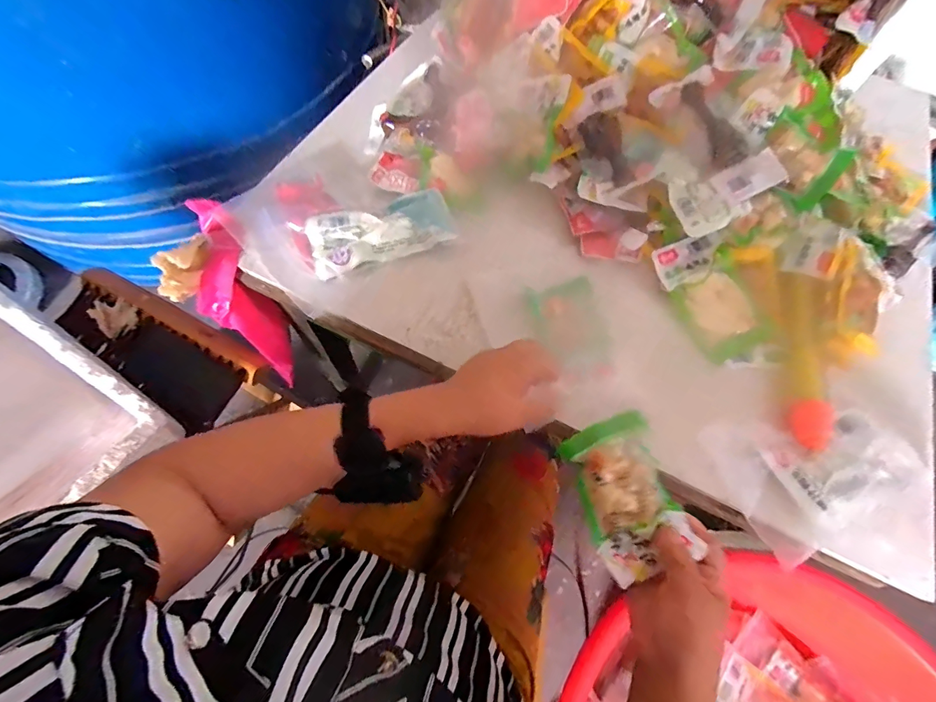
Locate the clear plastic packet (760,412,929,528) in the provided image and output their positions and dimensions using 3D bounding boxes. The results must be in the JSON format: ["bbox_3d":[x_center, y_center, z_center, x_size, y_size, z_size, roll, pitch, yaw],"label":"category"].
[{"bbox_3d":[0.357,0.103,0.385,0.141,0.010,0.076,-19,68,-11],"label":"clear plastic packet"}]

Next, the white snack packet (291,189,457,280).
[{"bbox_3d":[-0.102,-0.141,0.473,0.166,0.016,0.077,-22,68,-12],"label":"white snack packet"}]

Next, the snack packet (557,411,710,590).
[{"bbox_3d":[0.129,0.117,0.331,0.072,0.030,0.115,-18,67,-11],"label":"snack packet"}]

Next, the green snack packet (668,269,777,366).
[{"bbox_3d":[0.277,-0.040,0.447,0.076,0.007,0.093,-32,76,6],"label":"green snack packet"}]

